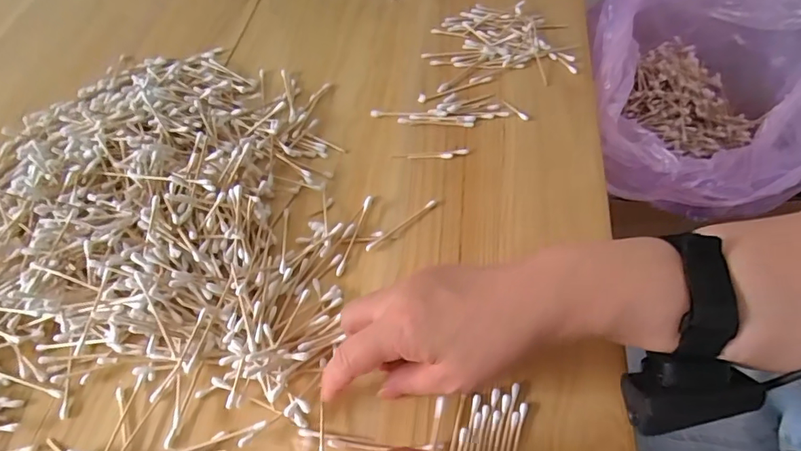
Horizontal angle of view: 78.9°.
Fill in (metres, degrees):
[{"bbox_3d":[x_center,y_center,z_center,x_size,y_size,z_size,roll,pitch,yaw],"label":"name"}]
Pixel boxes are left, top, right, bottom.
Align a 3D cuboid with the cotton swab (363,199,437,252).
[{"bbox_3d":[0.000,-0.001,0.400,0.072,0.004,0.007,-33,61,-19],"label":"cotton swab"}]

